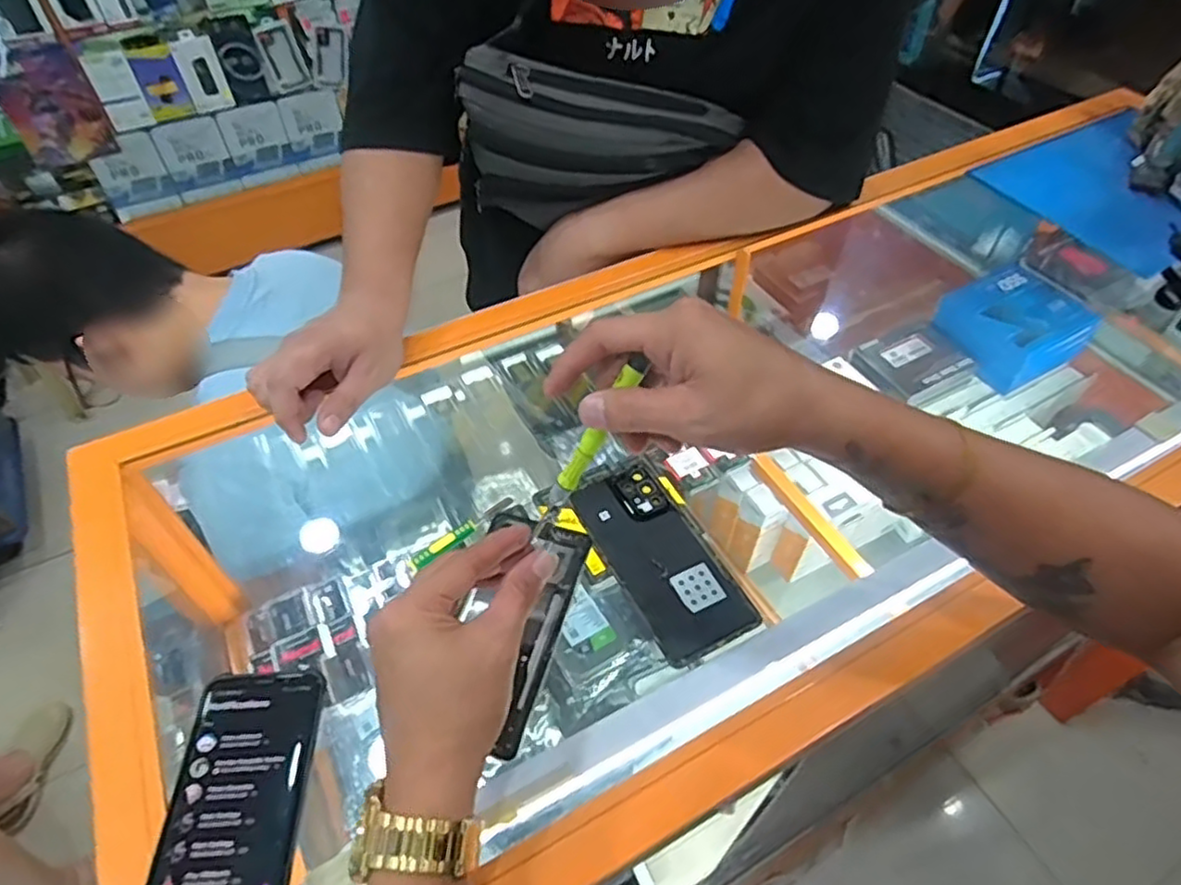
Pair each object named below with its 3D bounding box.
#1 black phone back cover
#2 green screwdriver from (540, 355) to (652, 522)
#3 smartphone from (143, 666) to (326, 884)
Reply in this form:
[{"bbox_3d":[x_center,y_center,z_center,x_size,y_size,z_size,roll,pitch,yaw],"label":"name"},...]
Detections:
[{"bbox_3d":[0.048,0.078,0.487,0.071,0.009,0.150,-22,53,-17],"label":"black phone back cover"},{"bbox_3d":[0.000,0.000,0.365,0.010,0.102,0.008,43,23,31],"label":"green screwdriver"},{"bbox_3d":[-0.194,0.199,0.378,0.072,0.011,0.150,-2,49,-1],"label":"smartphone"}]

